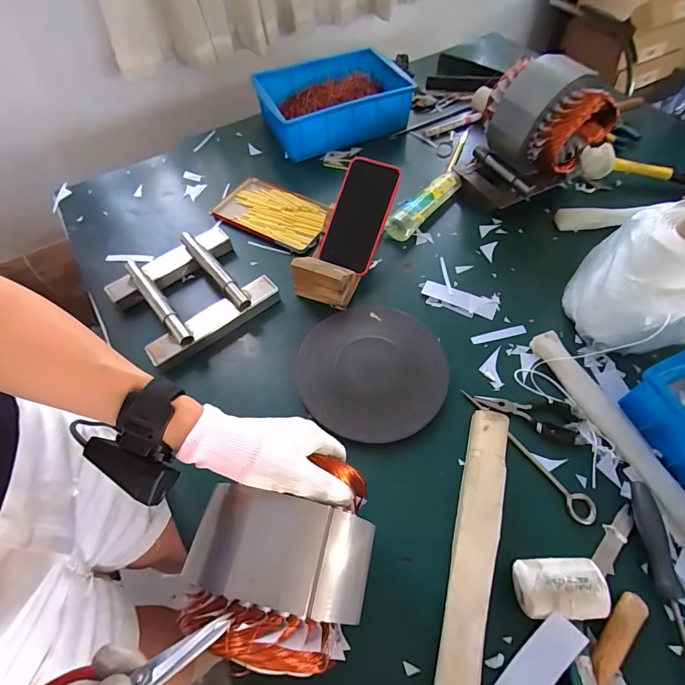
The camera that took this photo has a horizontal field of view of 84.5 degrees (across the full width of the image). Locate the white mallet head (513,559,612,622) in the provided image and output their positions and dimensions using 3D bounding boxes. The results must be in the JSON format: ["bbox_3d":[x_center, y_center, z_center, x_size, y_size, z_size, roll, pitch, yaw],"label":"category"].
[{"bbox_3d":[0.198,0.227,0.349,0.074,0.045,0.049,0,57,0],"label":"white mallet head"}]

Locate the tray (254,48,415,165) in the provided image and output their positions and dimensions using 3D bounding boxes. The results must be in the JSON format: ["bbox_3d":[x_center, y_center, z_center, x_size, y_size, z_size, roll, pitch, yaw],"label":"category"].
[{"bbox_3d":[-0.022,-0.488,0.778,0.287,0.104,0.198,-19,59,-11],"label":"tray"}]

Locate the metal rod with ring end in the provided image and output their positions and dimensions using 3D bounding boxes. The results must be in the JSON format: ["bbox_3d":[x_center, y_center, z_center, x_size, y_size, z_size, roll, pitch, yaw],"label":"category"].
[{"bbox_3d":[0.208,0.129,0.443,0.030,0.006,0.187,-35,64,-20],"label":"metal rod with ring end"}]

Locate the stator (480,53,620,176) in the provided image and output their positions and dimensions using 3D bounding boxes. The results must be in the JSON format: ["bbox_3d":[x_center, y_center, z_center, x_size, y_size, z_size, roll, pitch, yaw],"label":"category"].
[{"bbox_3d":[0.328,-0.370,0.607,0.132,0.129,0.154,-22,60,-11],"label":"stator"}]

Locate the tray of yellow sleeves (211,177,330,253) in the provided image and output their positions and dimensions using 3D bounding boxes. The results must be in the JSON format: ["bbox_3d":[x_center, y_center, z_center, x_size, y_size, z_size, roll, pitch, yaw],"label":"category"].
[{"bbox_3d":[-0.117,-0.229,0.663,0.202,0.016,0.118,26,61,16],"label":"tray of yellow sleeves"}]

